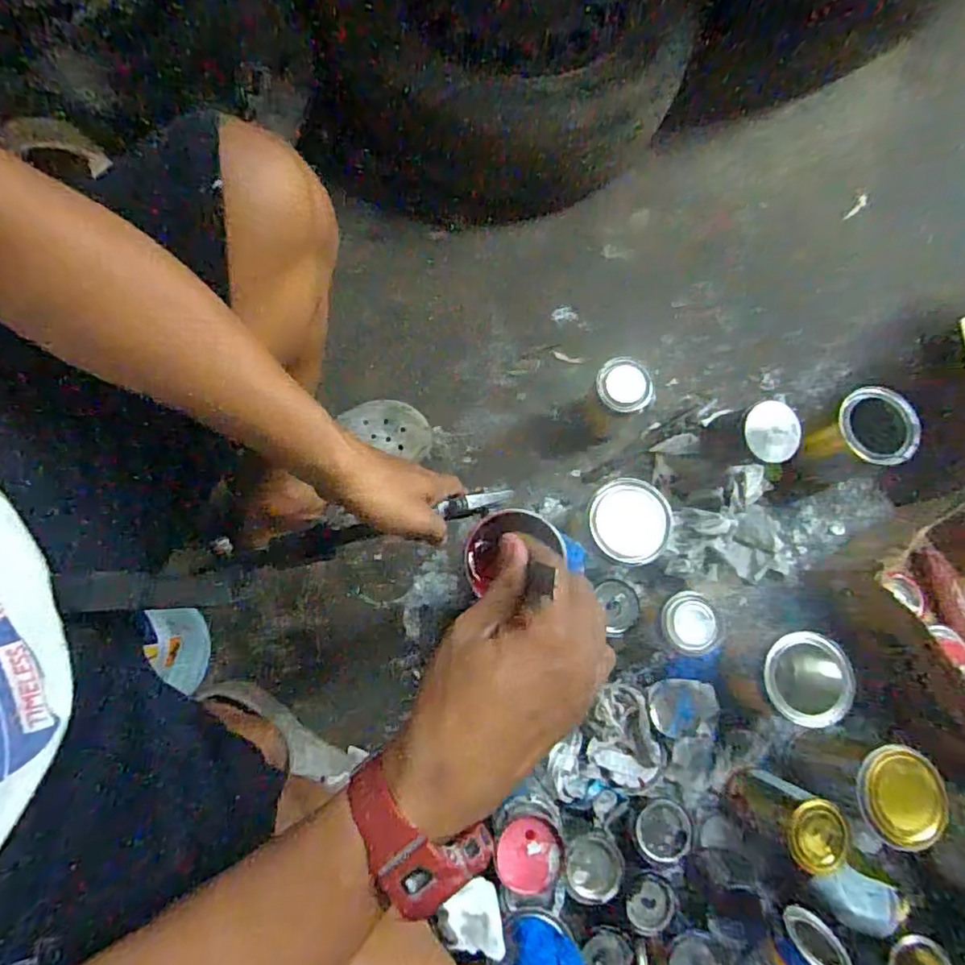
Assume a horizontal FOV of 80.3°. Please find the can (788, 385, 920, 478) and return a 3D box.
[{"bbox_3d":[0.520,-0.054,0.816,0.119,0.136,0.115,1,78,-4],"label":"can"}]

